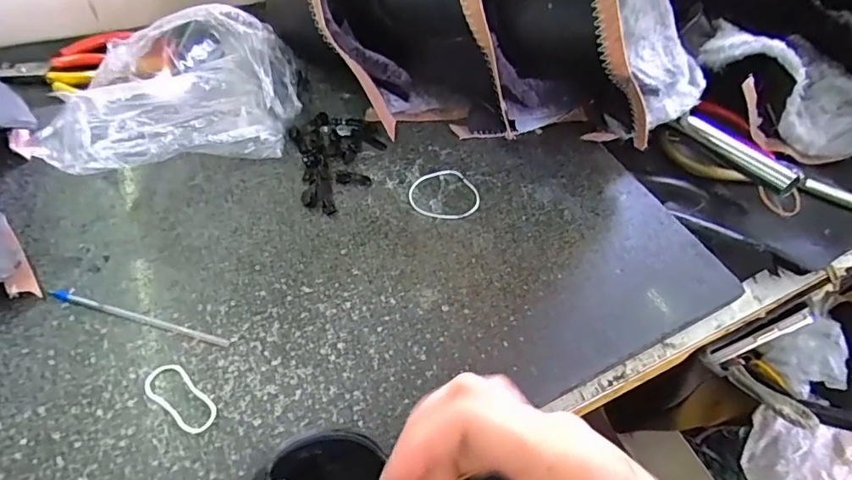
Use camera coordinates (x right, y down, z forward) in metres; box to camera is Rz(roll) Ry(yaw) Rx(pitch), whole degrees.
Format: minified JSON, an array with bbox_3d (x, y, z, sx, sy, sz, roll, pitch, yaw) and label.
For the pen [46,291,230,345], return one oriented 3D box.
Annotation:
[{"bbox_3d":[-0.184,0.049,0.316,0.122,0.004,0.006,16,53,6],"label":"pen"}]

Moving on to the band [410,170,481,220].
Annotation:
[{"bbox_3d":[0.015,-0.038,0.398,0.056,0.004,0.051,5,53,-2],"label":"band"}]

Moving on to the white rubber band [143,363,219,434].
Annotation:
[{"bbox_3d":[-0.142,0.091,0.289,0.051,0.004,0.022,32,57,18],"label":"white rubber band"}]

